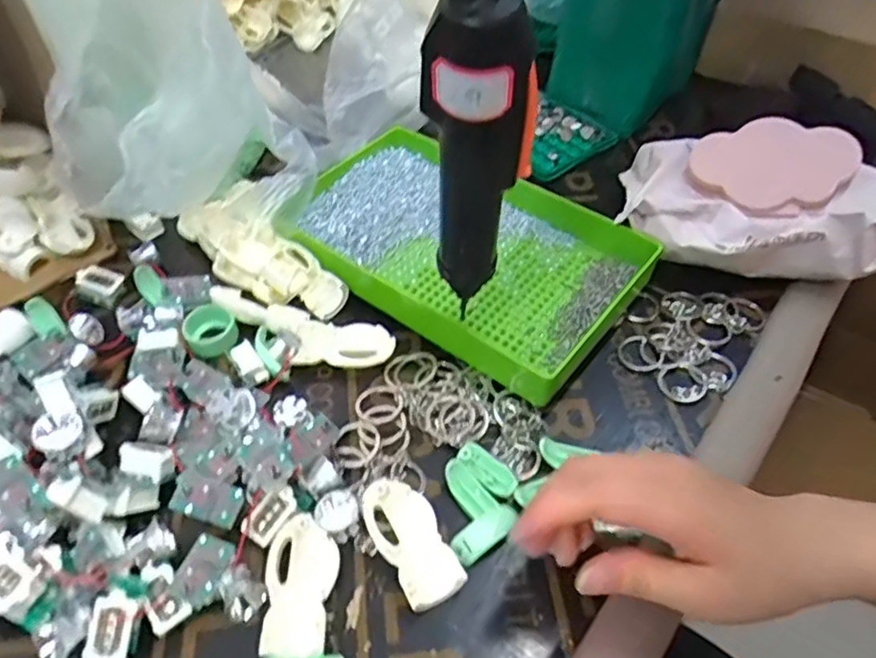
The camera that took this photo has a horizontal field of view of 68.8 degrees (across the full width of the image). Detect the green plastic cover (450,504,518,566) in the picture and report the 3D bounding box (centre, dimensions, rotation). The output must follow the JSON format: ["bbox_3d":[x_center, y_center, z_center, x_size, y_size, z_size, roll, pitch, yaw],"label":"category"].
[{"bbox_3d":[0.025,0.108,0.340,0.039,0.007,0.017,-32,56,-25],"label":"green plastic cover"}]

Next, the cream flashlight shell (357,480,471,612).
[{"bbox_3d":[-0.015,0.111,0.334,0.035,0.017,0.069,-22,52,-18],"label":"cream flashlight shell"}]

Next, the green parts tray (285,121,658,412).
[{"bbox_3d":[0.013,-0.067,0.456,0.247,0.040,0.153,35,58,22],"label":"green parts tray"}]

